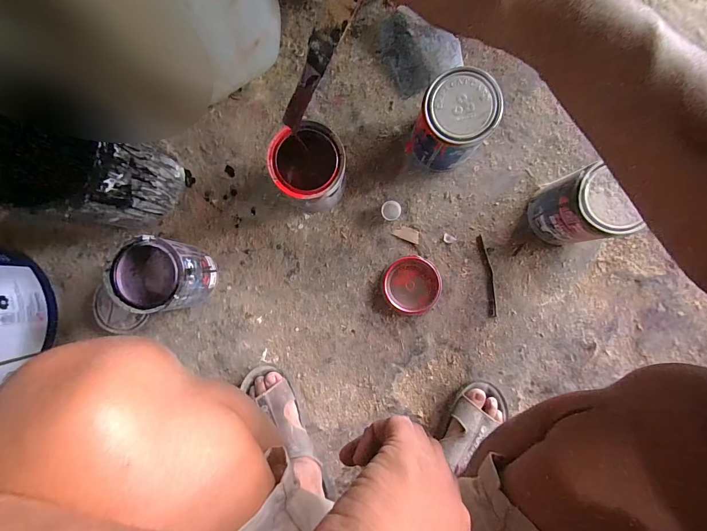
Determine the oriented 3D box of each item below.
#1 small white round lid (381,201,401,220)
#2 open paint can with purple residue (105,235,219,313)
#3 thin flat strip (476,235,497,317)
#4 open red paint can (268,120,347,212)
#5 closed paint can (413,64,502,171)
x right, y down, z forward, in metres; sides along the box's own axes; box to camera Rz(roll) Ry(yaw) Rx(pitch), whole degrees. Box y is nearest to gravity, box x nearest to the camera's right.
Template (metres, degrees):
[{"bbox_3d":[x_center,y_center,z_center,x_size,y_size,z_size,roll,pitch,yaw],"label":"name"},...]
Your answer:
[{"bbox_3d":[0.067,-0.098,0.575,0.034,0.011,0.033,-1,89,1],"label":"small white round lid"},{"bbox_3d":[-0.293,0.014,0.515,0.104,0.130,0.103,0,89,1],"label":"open paint can with purple residue"},{"bbox_3d":[0.236,0.019,0.565,0.017,0.004,0.143,-8,89,1],"label":"thin flat strip"},{"bbox_3d":[-0.066,-0.147,0.514,0.100,0.139,0.104,0,89,1],"label":"open red paint can"},{"bbox_3d":[0.151,-0.215,0.505,0.099,0.135,0.099,0,89,1],"label":"closed paint can"}]

